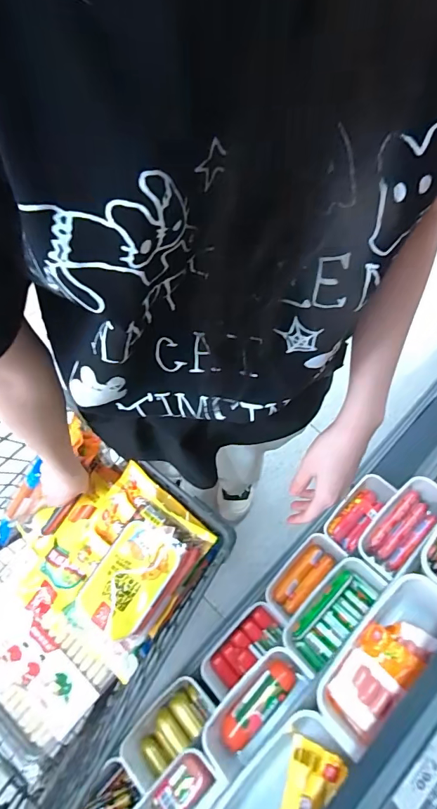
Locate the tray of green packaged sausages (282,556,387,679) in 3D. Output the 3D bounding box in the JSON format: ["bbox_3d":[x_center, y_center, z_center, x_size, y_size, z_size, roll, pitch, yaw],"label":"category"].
[{"bbox_3d":[0.214,0.390,0.765,0.097,0.068,0.206,42,76,10],"label":"tray of green packaged sausages"}]

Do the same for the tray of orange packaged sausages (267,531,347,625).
[{"bbox_3d":[0.208,0.422,1.017,0.212,0.057,0.096,-43,79,-13],"label":"tray of orange packaged sausages"}]

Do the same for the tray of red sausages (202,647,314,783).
[{"bbox_3d":[0.066,0.527,0.714,0.092,0.070,0.209,42,76,11],"label":"tray of red sausages"}]

